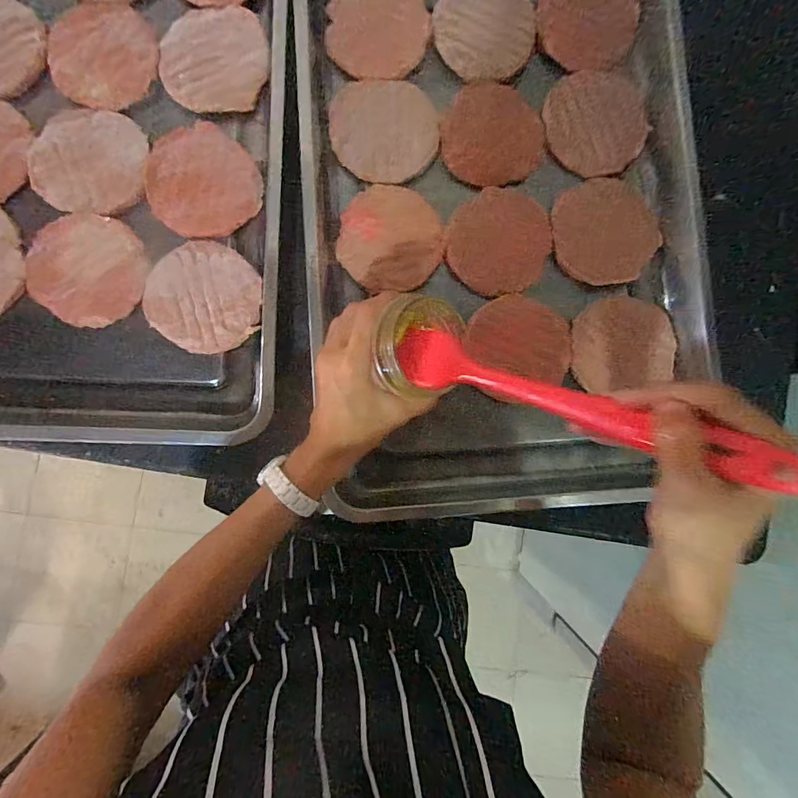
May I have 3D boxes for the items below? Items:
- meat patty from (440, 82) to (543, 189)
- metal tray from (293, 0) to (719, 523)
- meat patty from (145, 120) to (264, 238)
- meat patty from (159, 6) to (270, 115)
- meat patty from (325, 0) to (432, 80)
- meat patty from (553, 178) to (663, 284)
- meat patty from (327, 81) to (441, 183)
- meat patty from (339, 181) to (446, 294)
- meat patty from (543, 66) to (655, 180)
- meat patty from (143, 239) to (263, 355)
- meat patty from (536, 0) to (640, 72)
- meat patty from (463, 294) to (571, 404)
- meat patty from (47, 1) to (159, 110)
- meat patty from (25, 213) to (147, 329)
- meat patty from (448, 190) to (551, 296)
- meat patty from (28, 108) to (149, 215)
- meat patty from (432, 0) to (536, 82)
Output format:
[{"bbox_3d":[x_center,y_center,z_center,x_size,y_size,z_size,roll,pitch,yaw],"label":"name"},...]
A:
[{"bbox_3d":[0.101,-0.286,0.461,0.108,0.005,0.109,-3,87,-4],"label":"meat patty"},{"bbox_3d":[0.103,-0.191,0.441,0.387,0.039,0.605,-3,87,-2],"label":"metal tray"},{"bbox_3d":[-0.204,-0.224,0.440,0.105,0.013,0.115,0,87,-4],"label":"meat patty"},{"bbox_3d":[-0.191,-0.353,0.446,0.108,0.009,0.106,0,87,-4],"label":"meat patty"},{"bbox_3d":[-0.021,-0.398,0.457,0.105,0.004,0.112,0,91,-5],"label":"meat patty"},{"bbox_3d":[0.222,-0.180,0.461,0.109,0.017,0.112,-6,87,-5],"label":"meat patty"},{"bbox_3d":[-0.016,-0.286,0.452,0.112,0.010,0.111,0,87,-4],"label":"meat patty"},{"bbox_3d":[-0.011,-0.168,0.448,0.108,0.013,0.106,0,87,-4],"label":"meat patty"},{"bbox_3d":[0.212,-0.299,0.464,0.105,0.014,0.113,0,87,-4],"label":"meat patty"},{"bbox_3d":[-0.197,-0.103,0.433,0.113,0.010,0.109,4,86,-4],"label":"meat patty"},{"bbox_3d":[0.206,-0.414,0.465,0.102,0.012,0.106,-4,87,-5],"label":"meat patty"},{"bbox_3d":[0.123,-0.052,0.445,0.110,0.015,0.109,0,87,-4],"label":"meat patty"},{"bbox_3d":[-0.307,-0.357,0.444,0.105,0.012,0.114,0,87,-4],"label":"meat patty"},{"bbox_3d":[-0.311,-0.129,0.427,0.109,0.008,0.106,13,86,-3],"label":"meat patty"},{"bbox_3d":[0.108,-0.168,0.456,0.107,0.015,0.115,0,87,-4],"label":"meat patty"},{"bbox_3d":[-0.314,-0.242,0.436,0.111,0.017,0.107,2,87,-4],"label":"meat patty"},{"bbox_3d":[0.094,-0.402,0.465,0.110,0.004,0.108,0,87,-4],"label":"meat patty"}]

